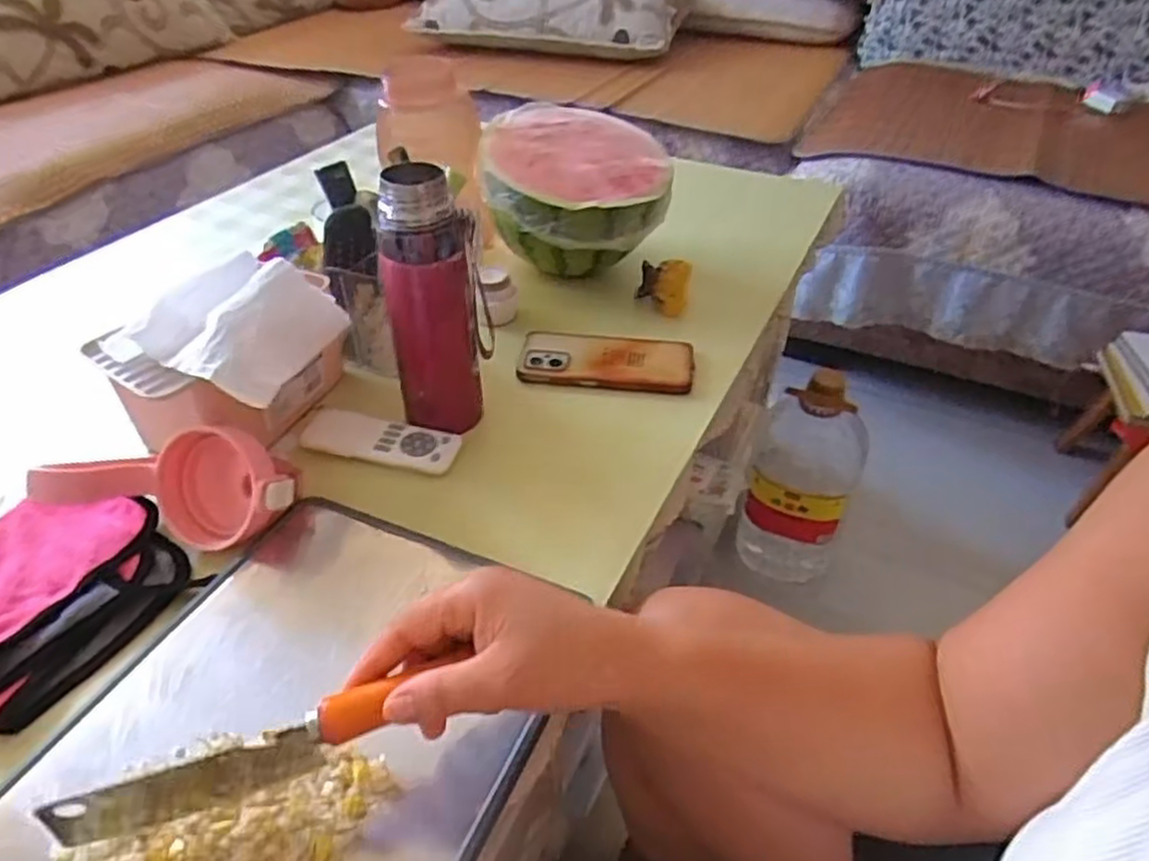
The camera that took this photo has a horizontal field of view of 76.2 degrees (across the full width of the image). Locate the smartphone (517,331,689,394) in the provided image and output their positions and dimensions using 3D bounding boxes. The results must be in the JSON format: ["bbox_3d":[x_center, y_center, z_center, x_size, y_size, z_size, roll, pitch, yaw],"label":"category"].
[{"bbox_3d":[0.030,-0.067,0.693,0.160,0.013,0.076,5,40,4],"label":"smartphone"}]

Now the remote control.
[{"bbox_3d":[-0.158,0.007,0.602,0.128,0.019,0.048,6,40,5],"label":"remote control"}]

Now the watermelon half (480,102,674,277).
[{"bbox_3d":[0.002,-0.256,0.795,0.195,0.126,0.169,3,40,2],"label":"watermelon half"}]

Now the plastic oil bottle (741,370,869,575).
[{"bbox_3d":[0.327,0.053,1.045,0.143,0.334,0.167,15,42,15],"label":"plastic oil bottle"}]

